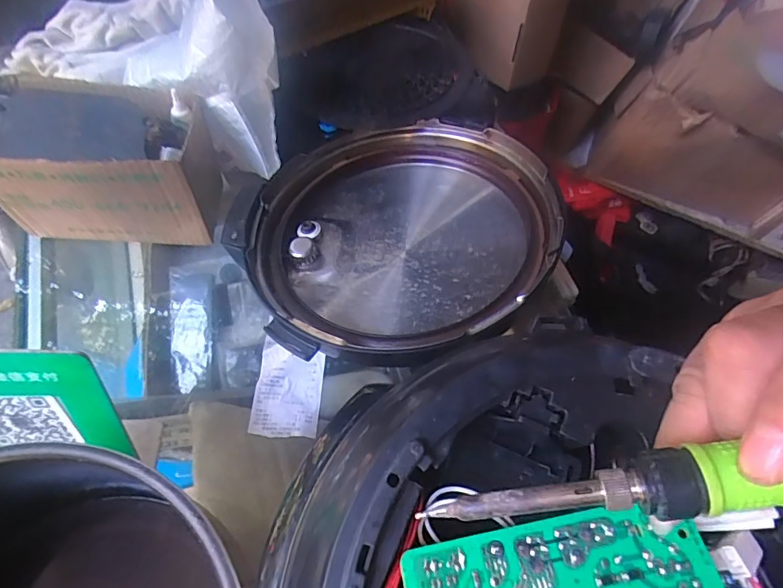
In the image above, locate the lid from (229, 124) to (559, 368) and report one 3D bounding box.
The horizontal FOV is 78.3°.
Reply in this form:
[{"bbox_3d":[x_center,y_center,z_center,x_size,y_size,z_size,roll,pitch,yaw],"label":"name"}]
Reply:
[{"bbox_3d":[0.004,-0.054,0.413,0.255,0.068,0.248,0,57,0],"label":"lid"}]

